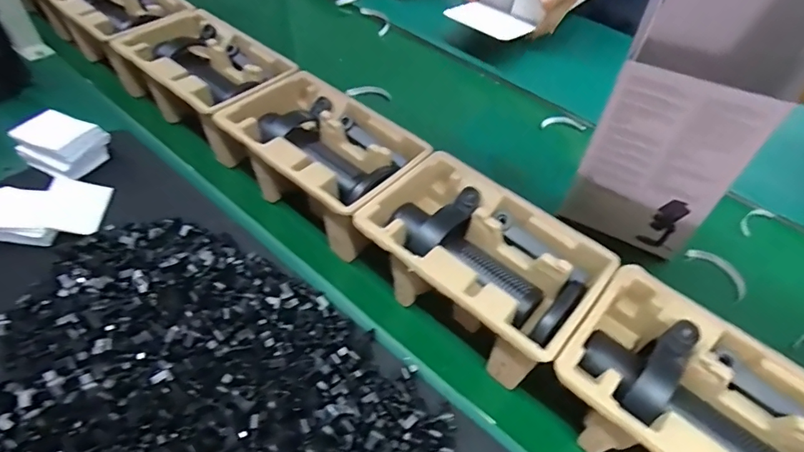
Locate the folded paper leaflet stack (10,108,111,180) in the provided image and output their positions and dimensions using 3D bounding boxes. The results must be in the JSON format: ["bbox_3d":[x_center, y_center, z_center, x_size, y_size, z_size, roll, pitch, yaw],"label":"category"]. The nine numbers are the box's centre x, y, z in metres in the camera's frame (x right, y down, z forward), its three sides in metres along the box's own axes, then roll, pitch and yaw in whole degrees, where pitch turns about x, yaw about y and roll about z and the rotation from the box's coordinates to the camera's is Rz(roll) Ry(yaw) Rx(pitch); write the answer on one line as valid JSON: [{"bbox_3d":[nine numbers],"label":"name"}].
[{"bbox_3d":[-0.429,-0.106,0.593,0.081,0.049,0.074,24,54,12],"label":"folded paper leaflet stack"}]

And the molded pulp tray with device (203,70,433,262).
[{"bbox_3d":[-0.100,-0.085,0.582,0.246,0.107,0.150,38,58,21],"label":"molded pulp tray with device"}]

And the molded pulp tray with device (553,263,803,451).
[{"bbox_3d":[0.248,0.165,0.404,0.228,0.100,0.153,37,58,21],"label":"molded pulp tray with device"}]

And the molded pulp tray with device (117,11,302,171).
[{"bbox_3d":[-0.272,-0.204,0.670,0.238,0.107,0.151,36,57,20],"label":"molded pulp tray with device"}]

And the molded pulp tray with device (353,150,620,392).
[{"bbox_3d":[0.079,0.037,0.491,0.224,0.096,0.151,37,58,21],"label":"molded pulp tray with device"}]

